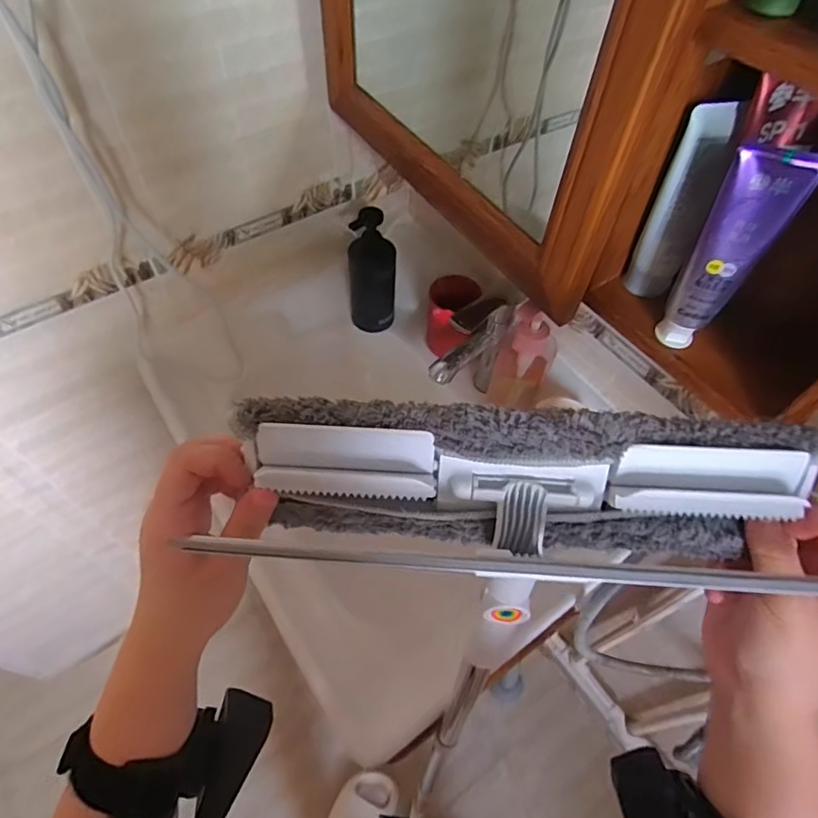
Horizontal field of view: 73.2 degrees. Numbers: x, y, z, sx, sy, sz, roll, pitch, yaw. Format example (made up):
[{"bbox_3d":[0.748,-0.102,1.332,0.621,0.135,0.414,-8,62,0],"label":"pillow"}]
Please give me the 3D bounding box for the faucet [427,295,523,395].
[{"bbox_3d":[0.082,-0.061,0.724,0.125,0.208,0.038,-35,64,-23],"label":"faucet"}]

